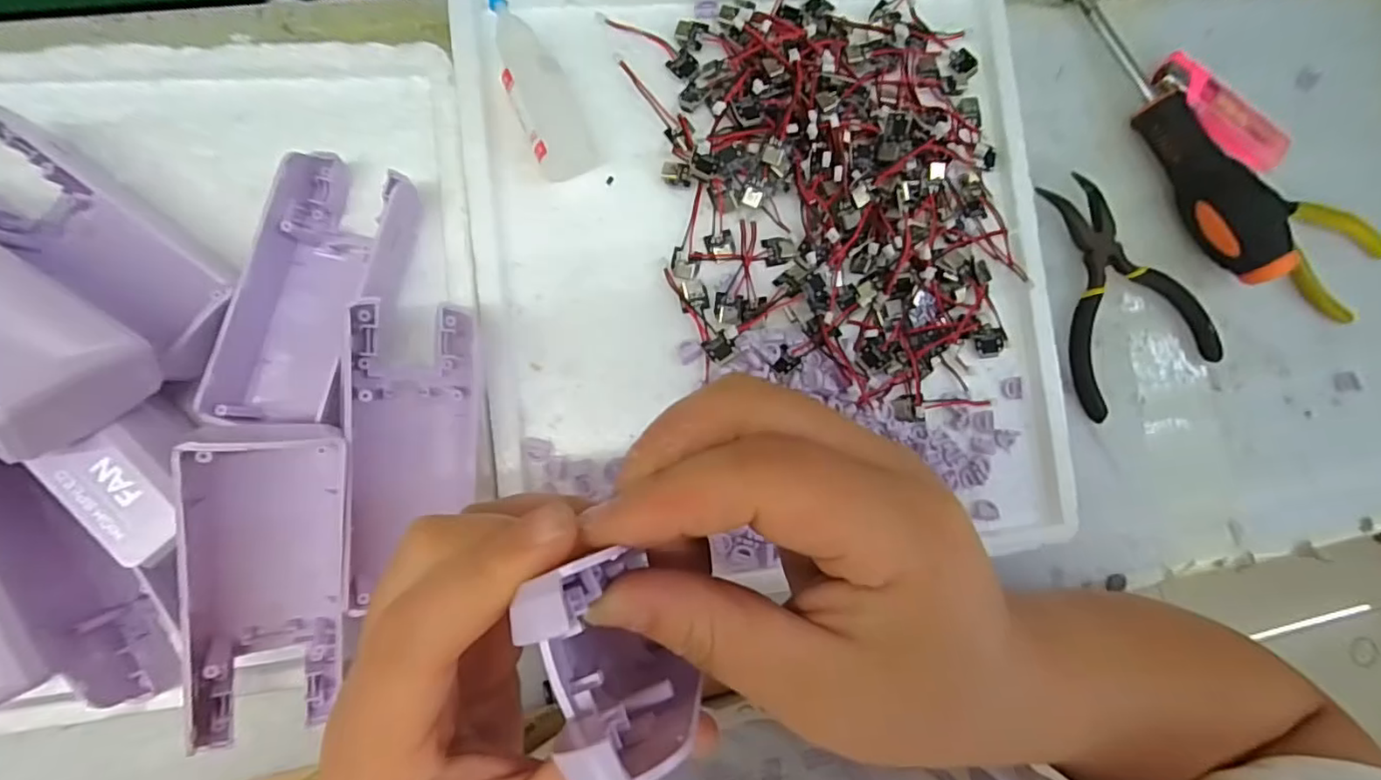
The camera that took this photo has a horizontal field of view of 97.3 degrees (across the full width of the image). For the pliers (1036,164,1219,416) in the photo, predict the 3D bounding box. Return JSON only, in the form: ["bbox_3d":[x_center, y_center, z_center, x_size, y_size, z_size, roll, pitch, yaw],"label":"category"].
[{"bbox_3d":[0.222,-0.053,0.306,0.079,0.008,0.117,-15,93,-8],"label":"pliers"}]

